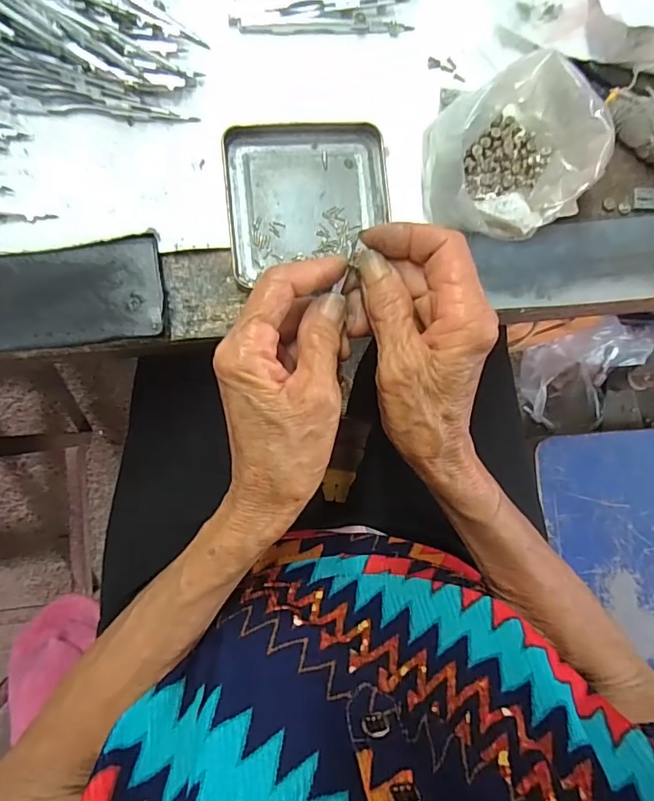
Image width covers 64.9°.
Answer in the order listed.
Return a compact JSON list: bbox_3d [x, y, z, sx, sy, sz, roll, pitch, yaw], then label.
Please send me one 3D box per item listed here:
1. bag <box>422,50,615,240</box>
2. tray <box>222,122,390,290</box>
[{"bbox_3d":[0.110,-0.145,0.299,0.101,0.058,0.086,-10,88,-6],"label":"bag"},{"bbox_3d":[-0.011,-0.122,0.310,0.096,0.010,0.088,-6,88,-6],"label":"tray"}]

